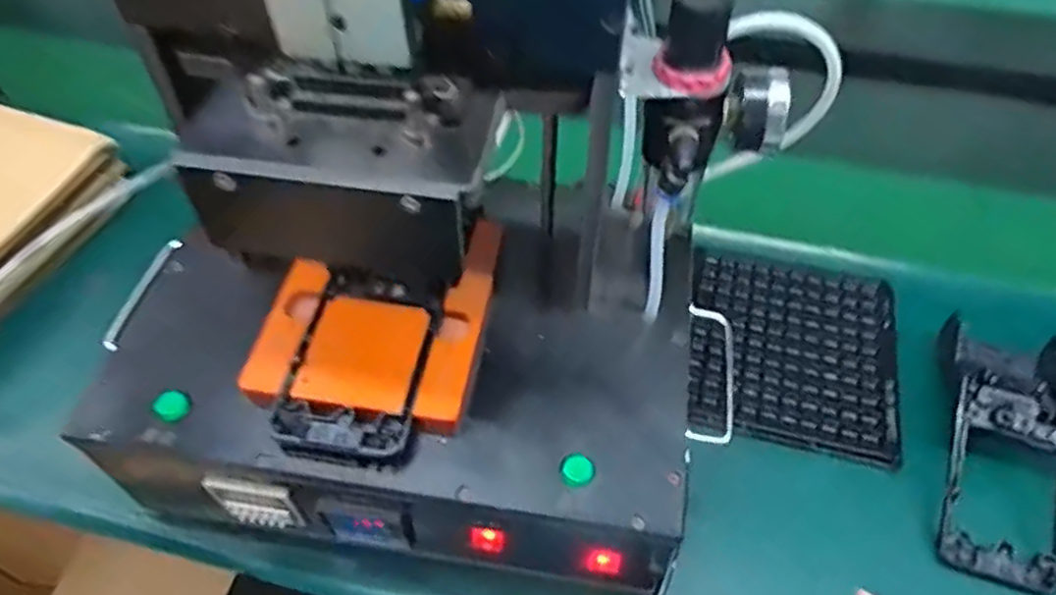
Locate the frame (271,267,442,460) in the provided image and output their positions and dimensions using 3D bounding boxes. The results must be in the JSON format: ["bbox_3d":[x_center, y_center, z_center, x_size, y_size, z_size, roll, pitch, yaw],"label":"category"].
[{"bbox_3d":[-0.089,0.031,0.388,0.071,0.013,0.116,8,51,5],"label":"frame"}]

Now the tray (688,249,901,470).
[{"bbox_3d":[0.198,0.037,0.533,0.144,0.015,0.157,10,52,7],"label":"tray"}]

